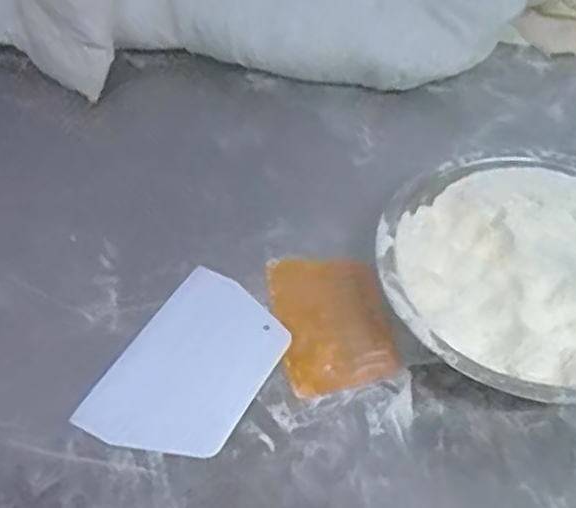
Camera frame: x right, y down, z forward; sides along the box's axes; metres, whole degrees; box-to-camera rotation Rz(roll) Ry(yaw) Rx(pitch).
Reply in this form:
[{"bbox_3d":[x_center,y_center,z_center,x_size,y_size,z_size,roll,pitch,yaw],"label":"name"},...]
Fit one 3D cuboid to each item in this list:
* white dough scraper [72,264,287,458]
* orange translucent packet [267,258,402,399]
[{"bbox_3d":[-0.082,0.099,0.617,0.124,0.009,0.180,23,55,21],"label":"white dough scraper"},{"bbox_3d":[0.042,0.061,0.655,0.105,0.005,0.152,-4,46,-10],"label":"orange translucent packet"}]

